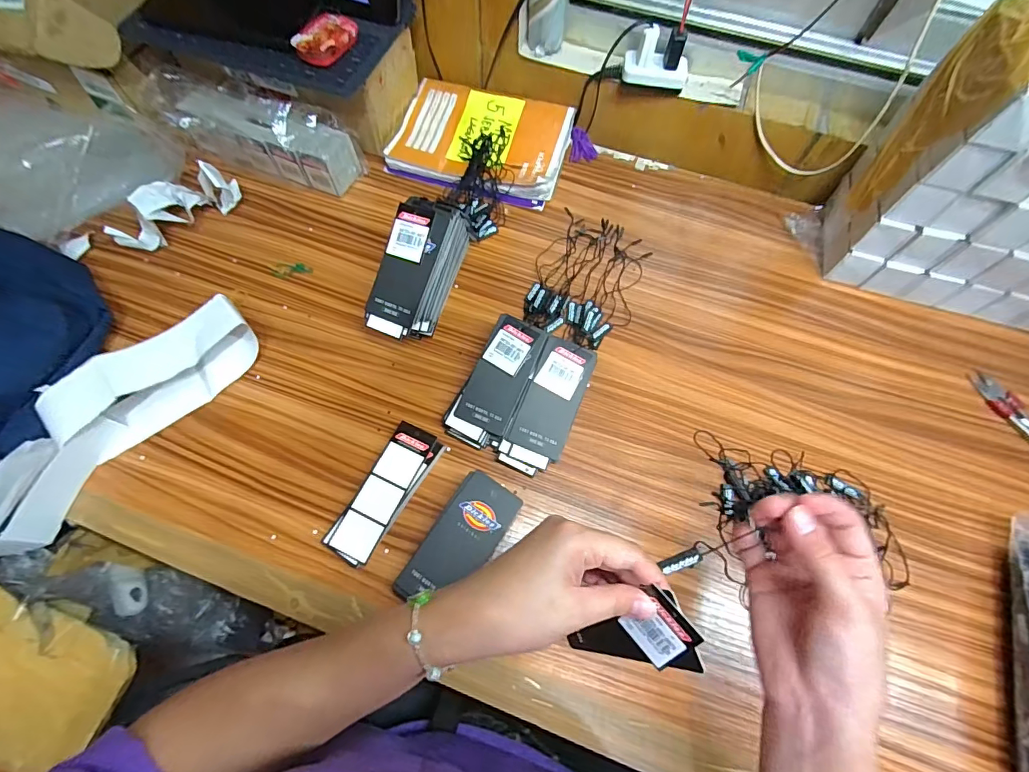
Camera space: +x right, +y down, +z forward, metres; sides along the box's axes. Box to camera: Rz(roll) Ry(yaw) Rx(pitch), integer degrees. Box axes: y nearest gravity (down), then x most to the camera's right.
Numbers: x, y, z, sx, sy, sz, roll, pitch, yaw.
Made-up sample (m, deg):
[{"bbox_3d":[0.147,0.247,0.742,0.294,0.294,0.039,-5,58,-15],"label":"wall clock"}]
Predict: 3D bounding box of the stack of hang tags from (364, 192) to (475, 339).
[{"bbox_3d":[-0.095,-0.112,0.446,0.054,0.089,0.135,18,67,6],"label":"stack of hang tags"}]

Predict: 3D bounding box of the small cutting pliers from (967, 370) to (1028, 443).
[{"bbox_3d":[0.489,0.029,0.438,0.046,0.011,0.102,-35,72,-16],"label":"small cutting pliers"}]

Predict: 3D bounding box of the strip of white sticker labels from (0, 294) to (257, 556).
[{"bbox_3d":[-0.351,0.026,0.395,0.073,0.052,0.263,37,70,14],"label":"strip of white sticker labels"}]

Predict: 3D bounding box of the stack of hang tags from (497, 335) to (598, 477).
[{"bbox_3d":[0.032,0.020,0.424,0.054,0.015,0.127,23,80,8],"label":"stack of hang tags"}]

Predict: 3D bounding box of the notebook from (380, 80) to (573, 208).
[{"bbox_3d":[-0.041,-0.300,0.559,0.203,0.030,0.146,17,67,5],"label":"notebook"}]

